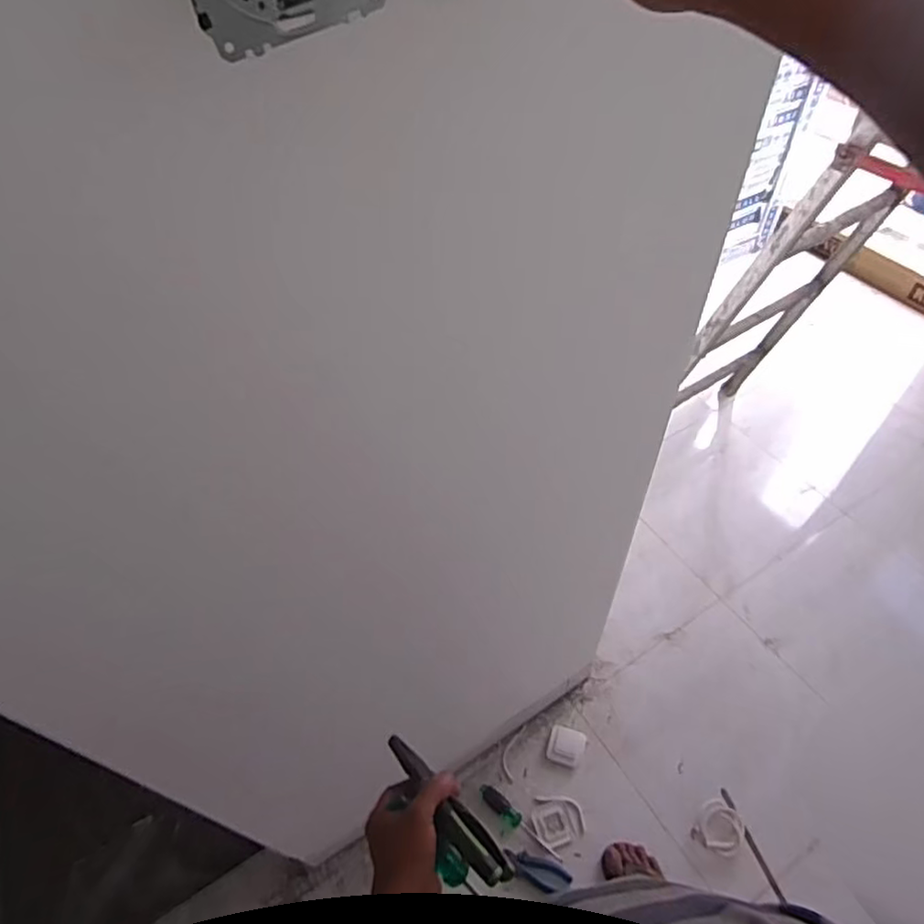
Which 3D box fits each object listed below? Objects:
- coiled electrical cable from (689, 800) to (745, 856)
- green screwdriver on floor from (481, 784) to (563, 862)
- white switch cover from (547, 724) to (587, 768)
[{"bbox_3d":[0.564,0.801,1.340,0.092,0.021,0.110,34,61,26],"label":"coiled electrical cable"},{"bbox_3d":[0.129,0.811,1.378,0.216,0.027,0.035,33,60,26],"label":"green screwdriver on floor"},{"bbox_3d":[0.248,0.675,1.461,0.080,0.013,0.079,15,54,15],"label":"white switch cover"}]

